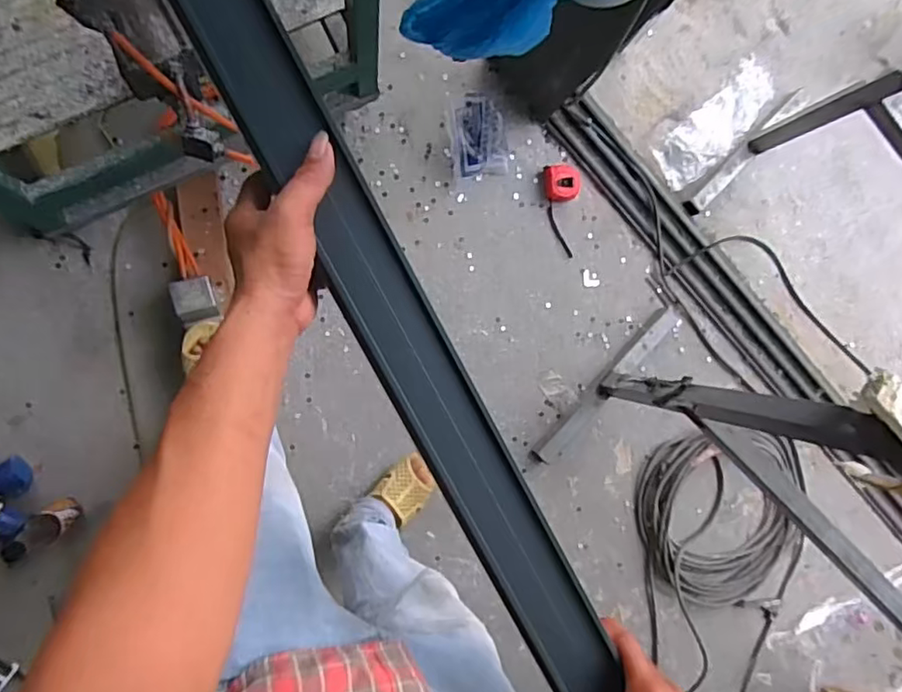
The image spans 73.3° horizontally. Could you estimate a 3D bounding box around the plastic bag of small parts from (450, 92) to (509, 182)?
[{"bbox_3d":[0.059,-0.443,1.285,0.129,0.079,0.155,-12,93,-8],"label":"plastic bag of small parts"}]

